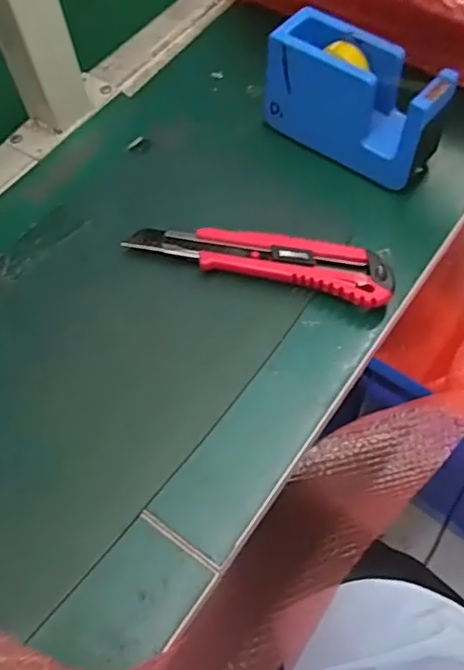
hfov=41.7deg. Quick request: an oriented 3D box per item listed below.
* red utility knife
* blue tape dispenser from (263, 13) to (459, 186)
[{"bbox_3d":[0.018,-0.052,0.414,0.177,0.018,0.038,14,62,11],"label":"red utility knife"},{"bbox_3d":[0.086,-0.169,0.442,0.126,0.077,0.051,31,67,19],"label":"blue tape dispenser"}]

